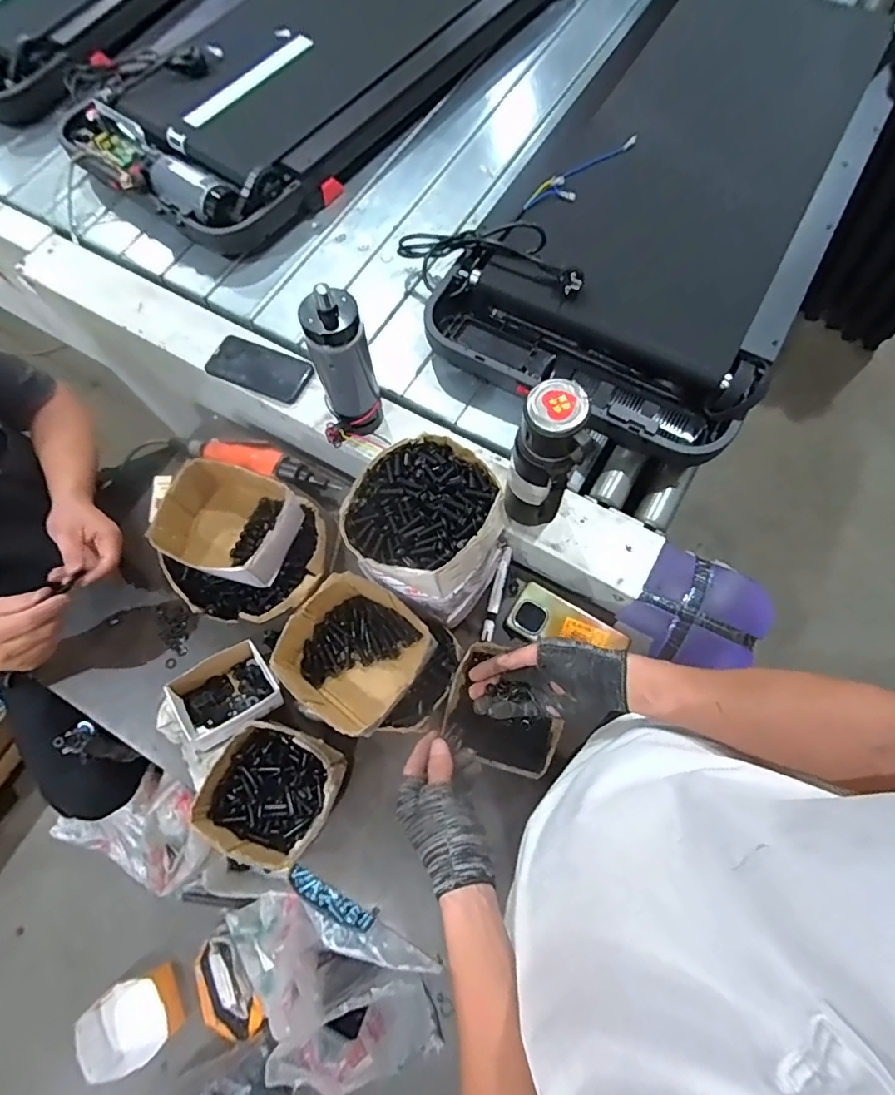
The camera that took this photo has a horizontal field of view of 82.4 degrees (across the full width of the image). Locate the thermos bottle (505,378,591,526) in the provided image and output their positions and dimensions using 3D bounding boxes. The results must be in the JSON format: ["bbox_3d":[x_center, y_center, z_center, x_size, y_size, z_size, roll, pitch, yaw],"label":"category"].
[{"bbox_3d":[0.110,-0.092,0.613,0.068,0.247,0.070,9,71,5],"label":"thermos bottle"}]

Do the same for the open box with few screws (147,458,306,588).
[{"bbox_3d":[-0.293,-0.031,0.700,0.157,0.076,0.138,15,72,7],"label":"open box with few screws"}]

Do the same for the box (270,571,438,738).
[{"bbox_3d":[-0.111,0.125,0.620,0.166,0.066,0.160,-44,75,-12],"label":"box"}]

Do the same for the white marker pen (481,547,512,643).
[{"bbox_3d":[0.073,0.067,0.751,0.016,0.015,0.143,14,72,6],"label":"white marker pen"}]

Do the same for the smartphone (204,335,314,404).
[{"bbox_3d":[-0.298,-0.286,0.813,0.169,0.016,0.070,23,73,9],"label":"smartphone"}]

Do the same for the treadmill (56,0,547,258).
[{"bbox_3d":[-0.233,-1.032,1.025,0.542,0.098,1.076,38,76,13],"label":"treadmill"}]

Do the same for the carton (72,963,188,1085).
[{"bbox_3d":[-0.685,1.028,1.106,0.207,0.063,0.161,-24,72,-7],"label":"carton"}]

